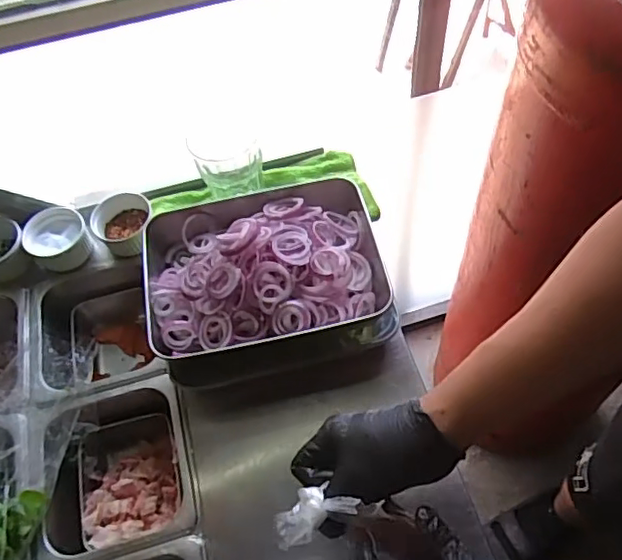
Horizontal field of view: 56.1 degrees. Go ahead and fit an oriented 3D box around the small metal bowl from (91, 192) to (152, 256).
[{"bbox_3d":[-0.247,-0.073,0.761,0.074,0.038,0.077,0,57,4],"label":"small metal bowl"}]

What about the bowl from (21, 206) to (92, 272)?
[{"bbox_3d":[-0.323,-0.049,0.753,0.078,0.050,0.070,-37,62,-18],"label":"bowl"}]

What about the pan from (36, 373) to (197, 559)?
[{"bbox_3d":[-0.203,0.216,0.638,0.152,0.106,0.166,-16,58,-6],"label":"pan"}]

